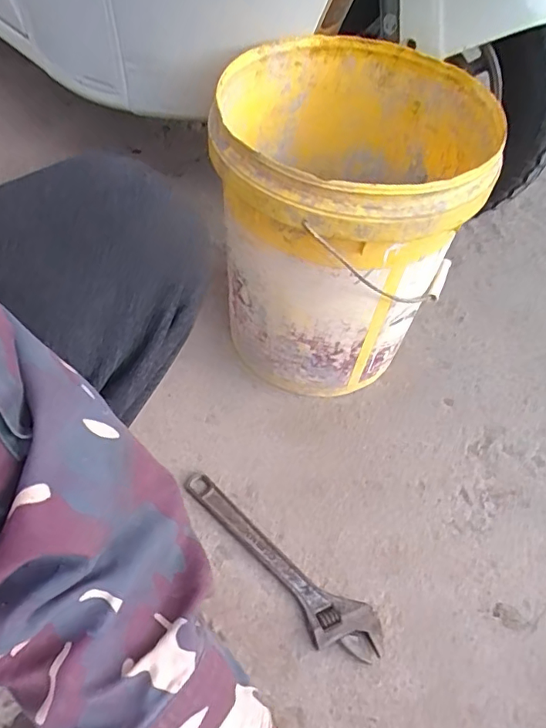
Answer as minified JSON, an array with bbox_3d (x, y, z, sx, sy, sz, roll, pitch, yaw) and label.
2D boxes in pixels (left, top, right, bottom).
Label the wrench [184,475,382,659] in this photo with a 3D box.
[{"bbox_3d":[0.001,0.230,0.614,0.284,0.016,0.060,37,61,22],"label":"wrench"}]

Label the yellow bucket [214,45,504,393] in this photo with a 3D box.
[{"bbox_3d":[0.071,-0.162,0.677,0.270,0.390,0.295,3,53,-4],"label":"yellow bucket"}]

